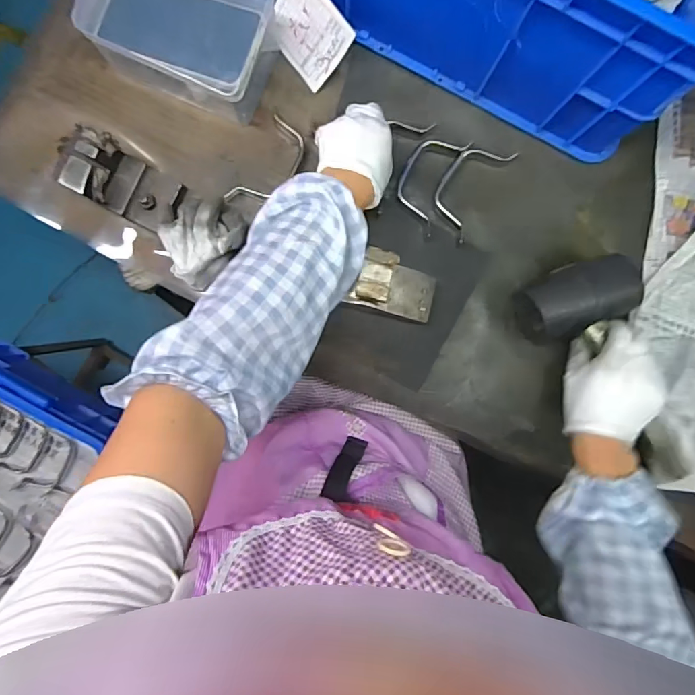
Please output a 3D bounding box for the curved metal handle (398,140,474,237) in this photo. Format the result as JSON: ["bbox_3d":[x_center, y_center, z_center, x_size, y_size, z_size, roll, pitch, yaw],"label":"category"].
[{"bbox_3d":[0.092,-0.189,0.532,0.056,0.017,0.114,25,90,-2],"label":"curved metal handle"}]

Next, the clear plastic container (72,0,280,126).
[{"bbox_3d":[-0.173,-0.334,0.494,0.184,0.093,0.119,24,90,-2],"label":"clear plastic container"}]

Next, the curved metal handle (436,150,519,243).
[{"bbox_3d":[0.137,-0.183,0.536,0.057,0.011,0.118,31,90,-2],"label":"curved metal handle"}]

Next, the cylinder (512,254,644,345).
[{"bbox_3d":[0.249,-0.054,0.518,0.119,0.072,0.065,-26,91,-1],"label":"cylinder"}]

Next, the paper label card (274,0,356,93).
[{"bbox_3d":[-0.044,-0.347,0.520,0.092,0.077,0.007,48,45,-8],"label":"paper label card"}]

